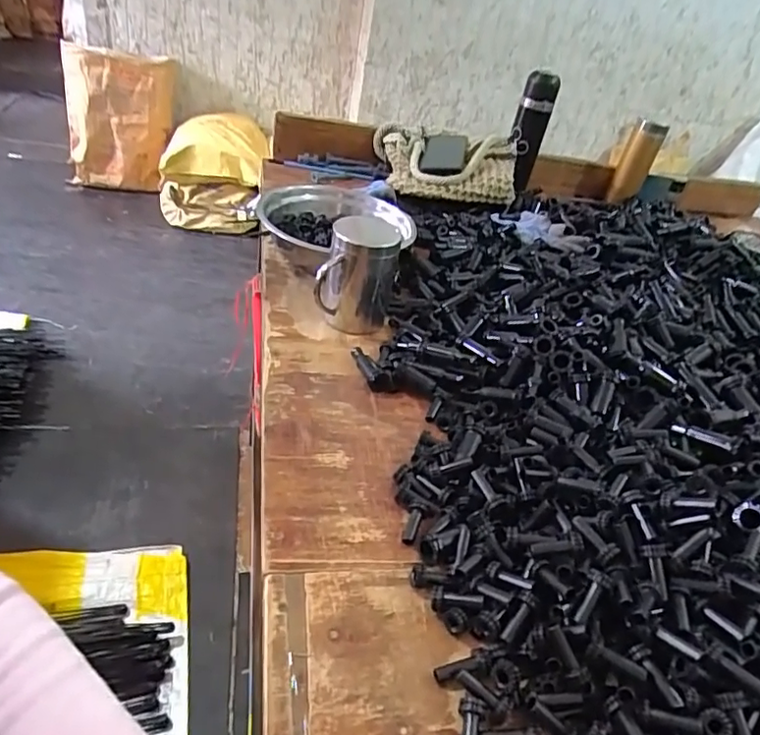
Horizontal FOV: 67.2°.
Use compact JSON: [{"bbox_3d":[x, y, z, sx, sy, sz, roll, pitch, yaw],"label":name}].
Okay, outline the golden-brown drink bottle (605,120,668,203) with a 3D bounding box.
[{"bbox_3d":[0.544,-0.426,1.224,0.063,0.187,0.062,29,39,21],"label":"golden-brown drink bottle"}]

